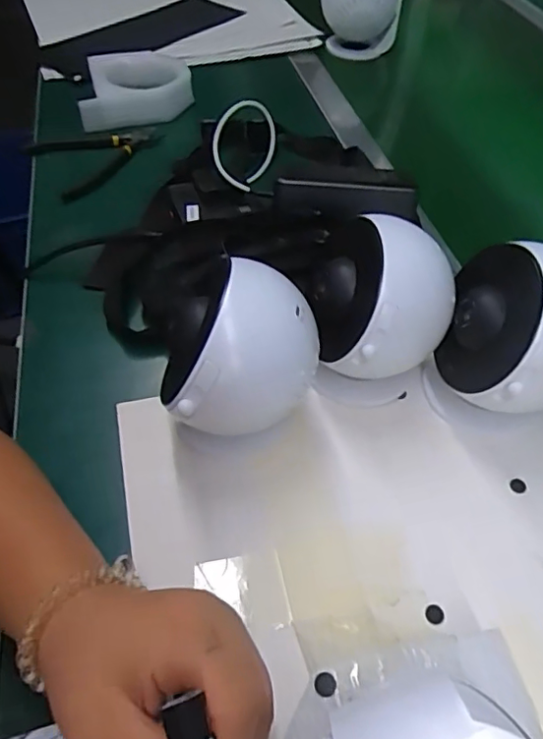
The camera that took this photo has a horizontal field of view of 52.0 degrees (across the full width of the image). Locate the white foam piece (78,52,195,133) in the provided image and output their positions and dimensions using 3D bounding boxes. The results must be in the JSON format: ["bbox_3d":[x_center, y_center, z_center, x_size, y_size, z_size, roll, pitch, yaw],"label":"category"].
[{"bbox_3d":[-0.161,-0.339,0.676,0.129,0.037,0.139,-5,51,-7],"label":"white foam piece"}]

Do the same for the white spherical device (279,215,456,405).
[{"bbox_3d":[0.066,-0.035,0.378,0.083,0.119,0.079,-24,55,-21],"label":"white spherical device"}]

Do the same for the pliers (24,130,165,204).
[{"bbox_3d":[-0.184,-0.236,0.613,0.138,0.016,0.101,-30,58,-25],"label":"pliers"}]

